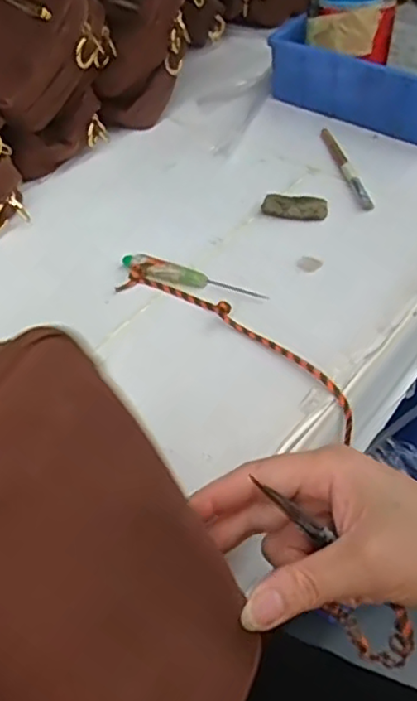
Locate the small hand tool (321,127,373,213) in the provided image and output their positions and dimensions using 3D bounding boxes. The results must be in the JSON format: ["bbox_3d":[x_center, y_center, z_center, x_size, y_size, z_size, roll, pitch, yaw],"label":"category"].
[{"bbox_3d":[0.117,-0.160,0.566,0.012,0.005,0.128,-9,46,-3],"label":"small hand tool"}]

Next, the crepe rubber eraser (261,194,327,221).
[{"bbox_3d":[0.070,-0.116,0.529,0.053,0.007,0.023,6,47,12],"label":"crepe rubber eraser"}]

